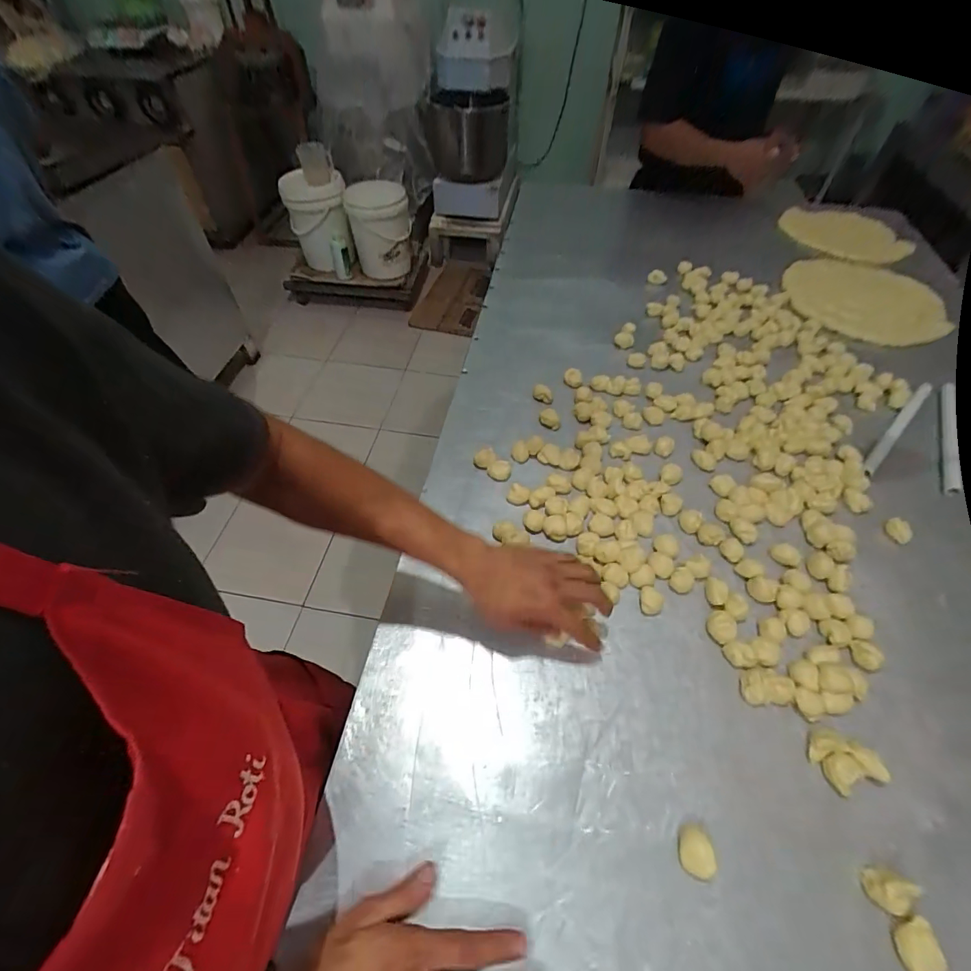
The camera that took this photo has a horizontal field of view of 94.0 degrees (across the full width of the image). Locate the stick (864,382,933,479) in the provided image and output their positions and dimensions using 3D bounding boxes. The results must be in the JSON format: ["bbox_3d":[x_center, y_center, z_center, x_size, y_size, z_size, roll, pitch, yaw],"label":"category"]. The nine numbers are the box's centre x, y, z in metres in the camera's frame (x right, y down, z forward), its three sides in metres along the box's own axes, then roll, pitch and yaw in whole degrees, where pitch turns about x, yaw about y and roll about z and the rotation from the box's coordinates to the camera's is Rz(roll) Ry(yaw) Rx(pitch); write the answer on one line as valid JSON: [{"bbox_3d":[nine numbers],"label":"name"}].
[{"bbox_3d":[0.699,-0.097,0.769,0.298,0.013,0.020,-37,60,-24],"label":"stick"}]

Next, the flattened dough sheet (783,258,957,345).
[{"bbox_3d":[0.852,-0.432,1.023,0.331,0.018,0.353,26,57,11],"label":"flattened dough sheet"}]

